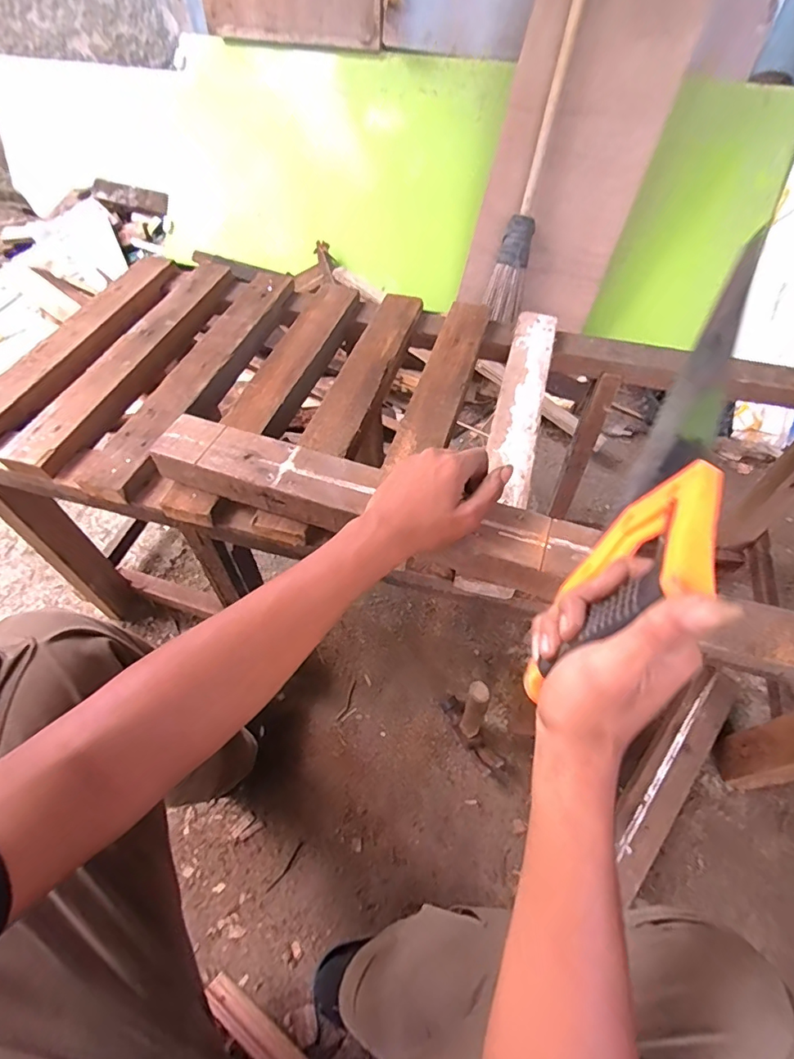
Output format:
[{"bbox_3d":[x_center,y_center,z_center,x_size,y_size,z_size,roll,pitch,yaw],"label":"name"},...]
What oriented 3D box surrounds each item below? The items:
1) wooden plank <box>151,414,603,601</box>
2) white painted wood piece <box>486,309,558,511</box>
[{"bbox_3d":[-0.037,-0.024,0.480,0.422,0.045,0.068,17,58,11],"label":"wooden plank"},{"bbox_3d":[0.156,-0.168,0.612,0.054,0.012,0.349,13,55,9],"label":"white painted wood piece"}]

